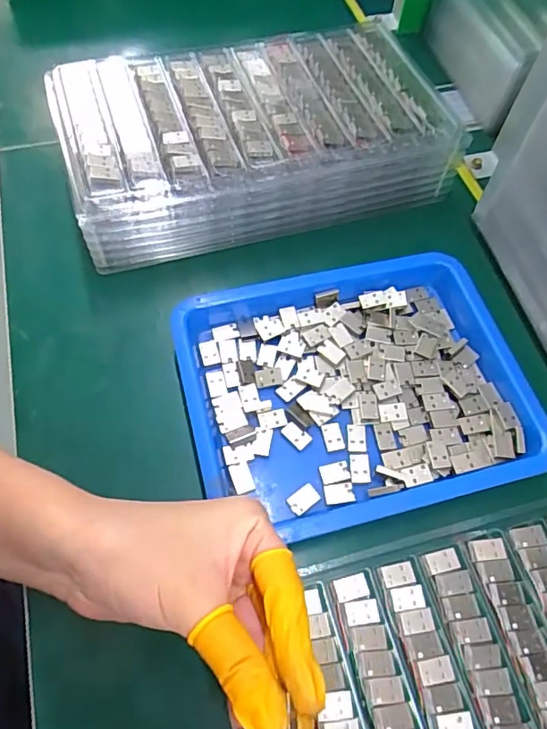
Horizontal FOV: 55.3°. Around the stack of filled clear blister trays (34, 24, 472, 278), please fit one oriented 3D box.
[{"bbox_3d":[-0.017,-0.186,0.431,0.296,0.071,0.166,-14,63,-10],"label":"stack of filled clear blister trays"}]

